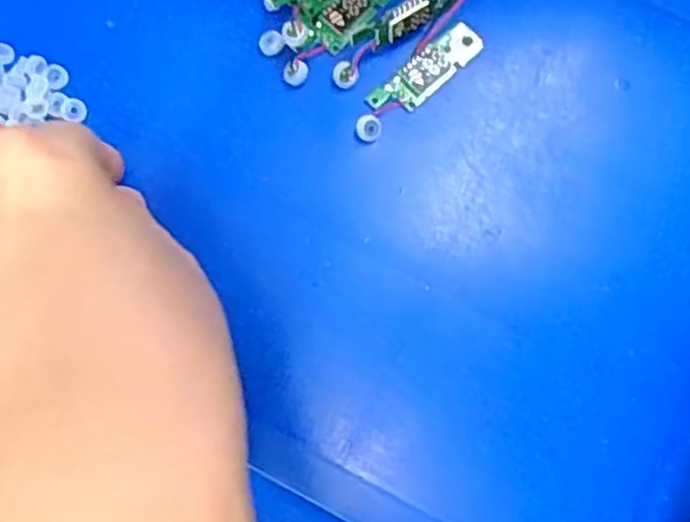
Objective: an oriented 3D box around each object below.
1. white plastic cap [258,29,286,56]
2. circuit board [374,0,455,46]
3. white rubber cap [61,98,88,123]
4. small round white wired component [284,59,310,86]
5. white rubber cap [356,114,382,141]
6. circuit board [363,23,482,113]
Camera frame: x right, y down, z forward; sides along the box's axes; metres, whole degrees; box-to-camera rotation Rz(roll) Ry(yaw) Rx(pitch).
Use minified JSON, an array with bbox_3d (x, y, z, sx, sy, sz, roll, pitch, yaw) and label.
[{"bbox_3d":[-0.024,-0.071,0.237,0.008,0.007,0.008,0,79,1],"label":"white plastic cap"},{"bbox_3d":[0.023,-0.080,0.231,0.033,0.012,0.007,-34,80,-5],"label":"circuit board"},{"bbox_3d":[-0.088,-0.049,0.233,0.008,0.004,0.008,0,79,1],"label":"white rubber cap"},{"bbox_3d":[-0.016,-0.060,0.234,0.008,0.007,0.008,0,79,1],"label":"small round white wired component"},{"bbox_3d":[0.008,-0.042,0.230,0.008,0.006,0.008,0,79,1],"label":"white rubber cap"},{"bbox_3d":[0.027,-0.063,0.235,0.042,0.004,0.013,-41,81,-6],"label":"circuit board"}]

